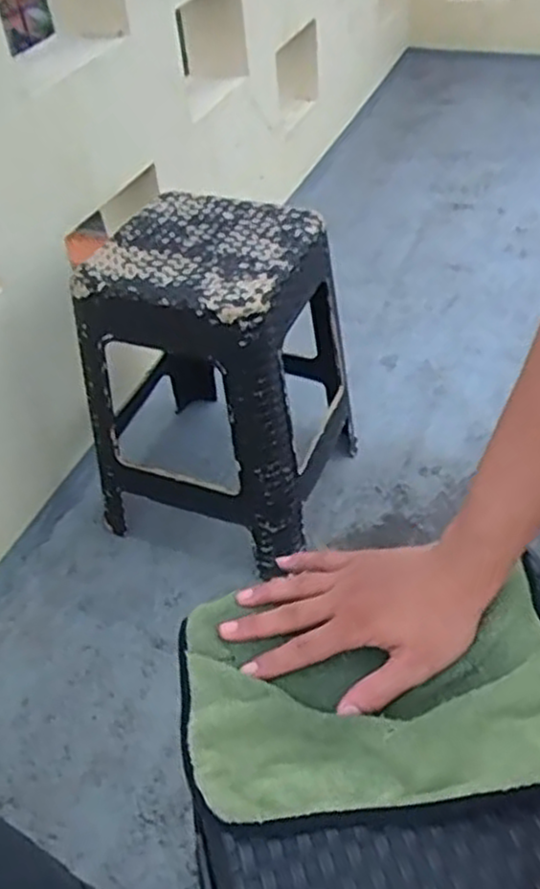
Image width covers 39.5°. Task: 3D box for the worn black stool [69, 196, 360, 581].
[{"bbox_3d":[-0.074,-0.106,1.139,0.329,0.423,0.340,14,47,21],"label":"worn black stool"}]

